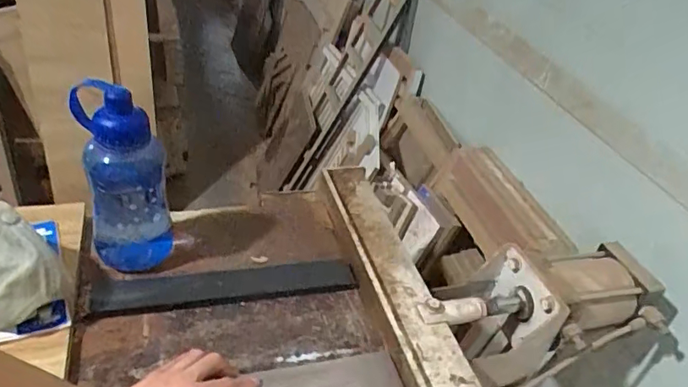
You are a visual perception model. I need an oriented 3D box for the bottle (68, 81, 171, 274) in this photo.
[{"bbox_3d":[-0.290,-0.014,0.701,0.099,0.280,0.084,-7,39,-21],"label":"bottle"}]

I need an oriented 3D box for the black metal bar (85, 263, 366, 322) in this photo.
[{"bbox_3d":[-0.163,0.132,0.759,0.358,0.014,0.064,-3,43,-18],"label":"black metal bar"}]

